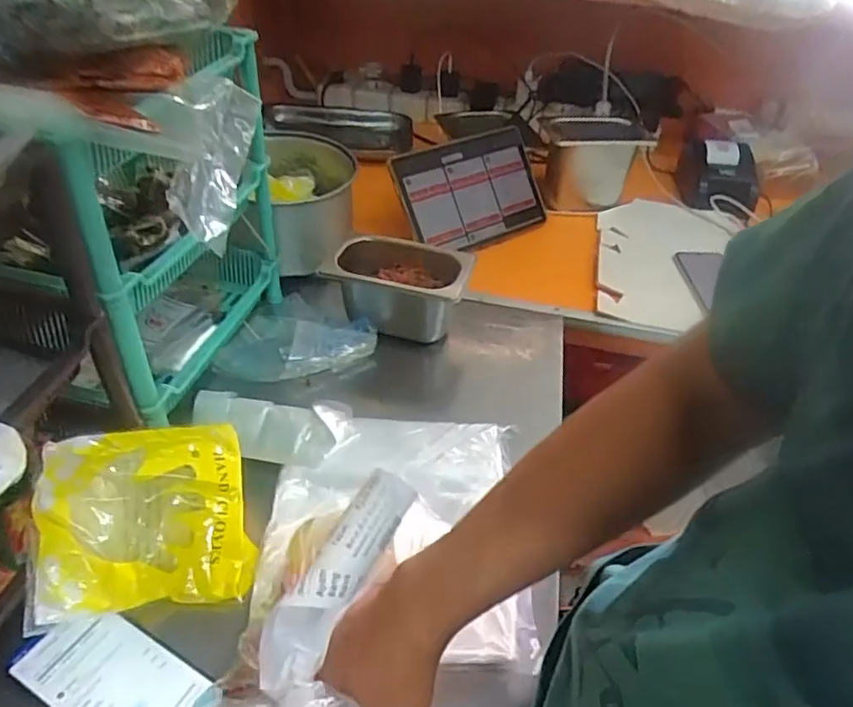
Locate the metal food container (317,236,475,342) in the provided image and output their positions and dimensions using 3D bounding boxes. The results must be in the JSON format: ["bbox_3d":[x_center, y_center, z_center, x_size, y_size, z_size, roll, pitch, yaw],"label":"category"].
[{"bbox_3d":[-0.037,-0.073,0.783,0.168,0.104,0.101,10,41,7],"label":"metal food container"}]

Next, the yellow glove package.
[{"bbox_3d":[-0.228,0.135,0.507,0.160,0.143,0.033,2,-7,-34],"label":"yellow glove package"}]

